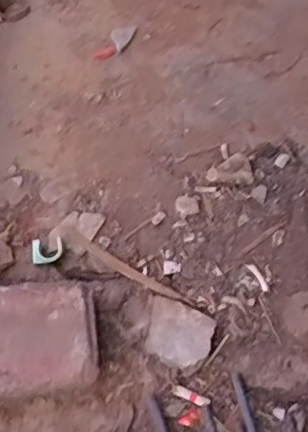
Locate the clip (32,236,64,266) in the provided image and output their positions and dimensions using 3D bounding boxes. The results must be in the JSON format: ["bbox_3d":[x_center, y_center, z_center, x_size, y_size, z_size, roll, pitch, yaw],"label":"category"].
[{"bbox_3d":[-0.115,0.037,0.637,0.032,0.015,0.028,-3,63,-4],"label":"clip"}]

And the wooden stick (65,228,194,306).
[{"bbox_3d":[-0.029,0.056,0.633,0.157,0.008,0.013,30,65,12],"label":"wooden stick"}]

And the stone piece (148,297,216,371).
[{"bbox_3d":[0.026,0.119,0.597,0.065,0.019,0.064,1,62,-2],"label":"stone piece"}]

